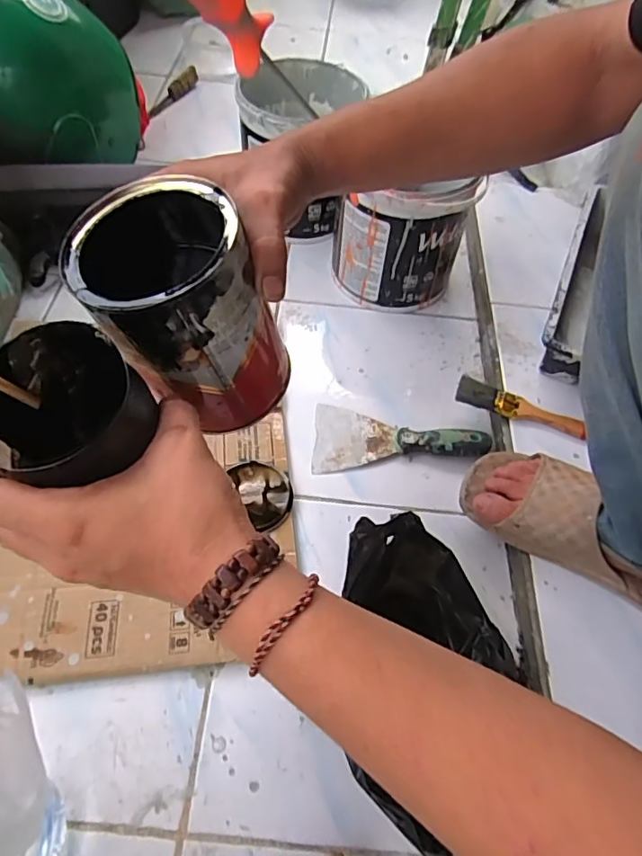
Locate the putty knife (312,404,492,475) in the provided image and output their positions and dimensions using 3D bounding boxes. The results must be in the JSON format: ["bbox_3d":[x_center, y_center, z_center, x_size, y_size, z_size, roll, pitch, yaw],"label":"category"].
[{"bbox_3d":[0.092,0.013,0.616,0.196,0.025,0.085,4,57,-1],"label":"putty knife"}]

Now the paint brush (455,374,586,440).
[{"bbox_3d":[0.229,-0.024,0.611,0.146,0.011,0.032,18,58,8],"label":"paint brush"}]

